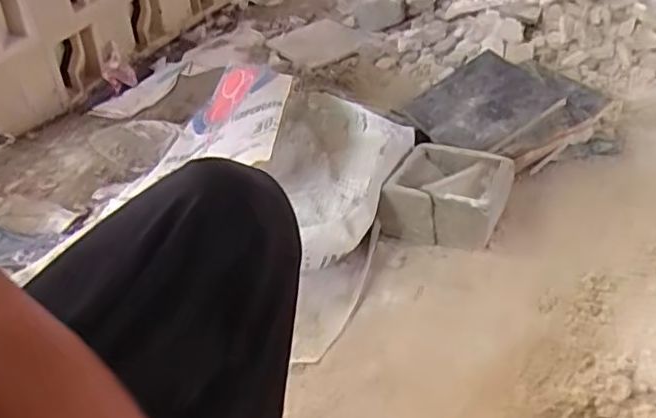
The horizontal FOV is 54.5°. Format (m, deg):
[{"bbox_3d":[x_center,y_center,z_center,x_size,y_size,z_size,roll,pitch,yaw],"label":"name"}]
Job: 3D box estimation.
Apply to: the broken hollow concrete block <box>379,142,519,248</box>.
[{"bbox_3d":[0.227,-0.026,1.191,0.196,0.099,0.213,14,40,22],"label":"broken hollow concrete block"}]

